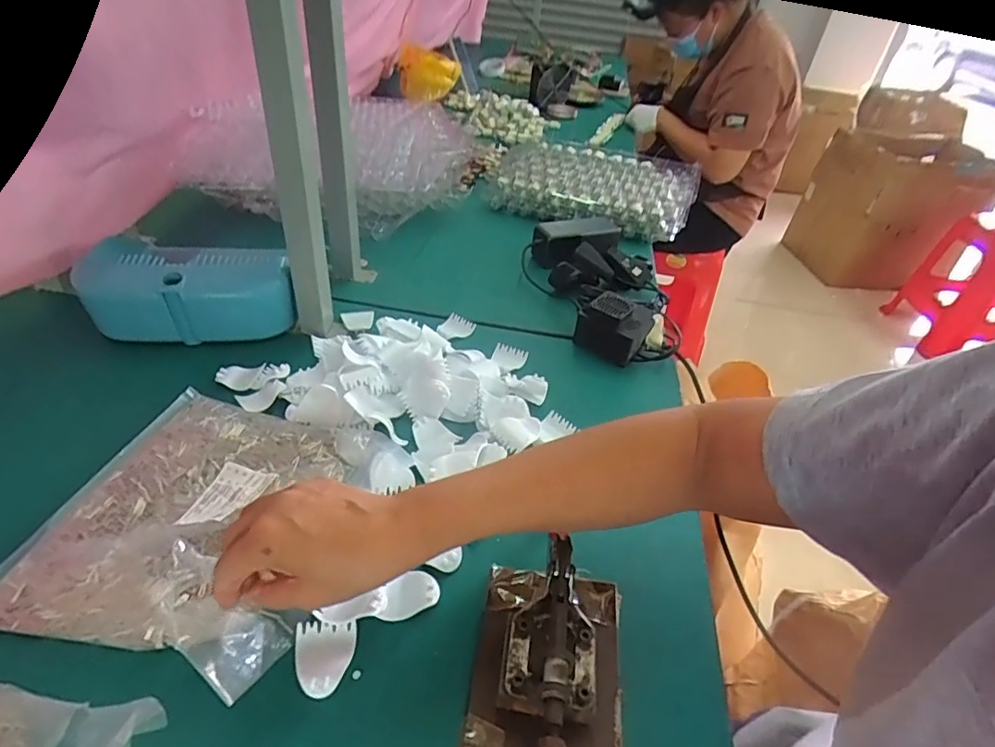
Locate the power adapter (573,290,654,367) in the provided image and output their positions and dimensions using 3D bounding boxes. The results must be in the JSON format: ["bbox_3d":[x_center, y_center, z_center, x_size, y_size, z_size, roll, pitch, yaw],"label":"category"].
[{"bbox_3d":[0.143,-0.060,0.653,0.078,0.060,0.070,24,41,20],"label":"power adapter"}]

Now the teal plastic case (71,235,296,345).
[{"bbox_3d":[-0.329,-0.086,0.587,0.201,0.093,0.067,4,38,-4],"label":"teal plastic case"}]

